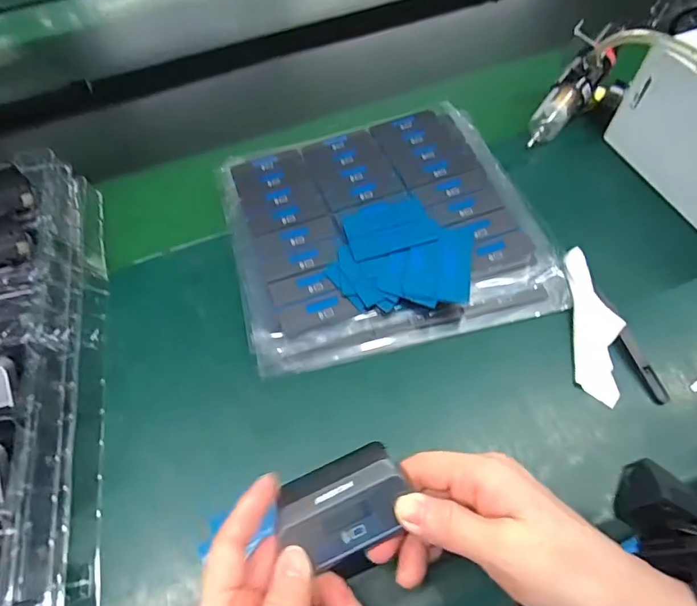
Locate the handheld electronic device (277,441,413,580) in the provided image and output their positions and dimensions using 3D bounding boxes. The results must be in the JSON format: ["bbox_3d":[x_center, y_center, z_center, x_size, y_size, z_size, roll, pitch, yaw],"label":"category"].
[{"bbox_3d":[-0.001,0.110,0.237,0.065,0.018,0.050,-22,57,-10],"label":"handheld electronic device"}]

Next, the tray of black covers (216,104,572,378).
[{"bbox_3d":[0.027,-0.073,0.415,0.262,0.034,0.243,-15,58,-6],"label":"tray of black covers"}]

